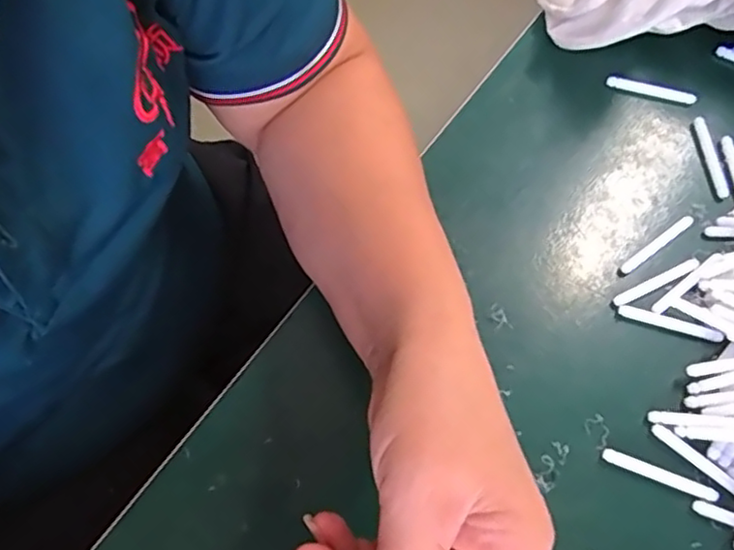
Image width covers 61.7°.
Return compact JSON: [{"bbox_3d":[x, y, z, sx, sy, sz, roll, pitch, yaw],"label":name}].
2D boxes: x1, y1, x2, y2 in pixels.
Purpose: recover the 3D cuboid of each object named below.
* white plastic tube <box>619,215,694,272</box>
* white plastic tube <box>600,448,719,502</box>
[{"bbox_3d":[0.177,-0.019,0.374,0.060,0.004,0.007,-34,73,-15],"label":"white plastic tube"},{"bbox_3d":[0.152,0.104,0.319,0.059,0.004,0.006,21,69,6],"label":"white plastic tube"}]

